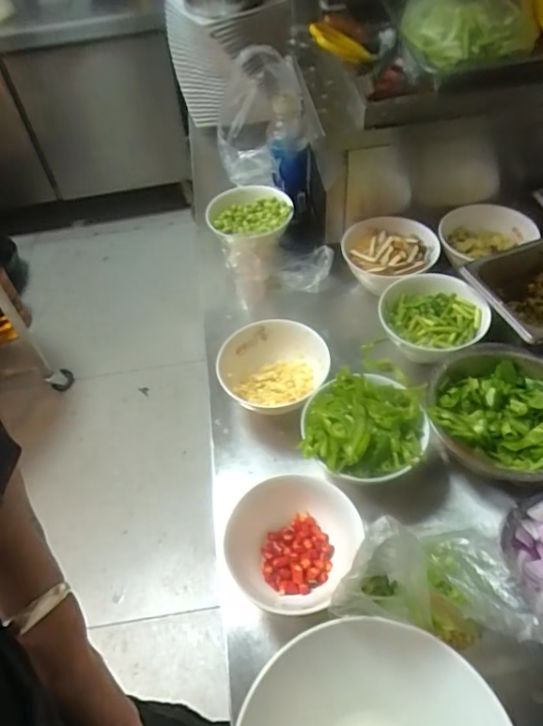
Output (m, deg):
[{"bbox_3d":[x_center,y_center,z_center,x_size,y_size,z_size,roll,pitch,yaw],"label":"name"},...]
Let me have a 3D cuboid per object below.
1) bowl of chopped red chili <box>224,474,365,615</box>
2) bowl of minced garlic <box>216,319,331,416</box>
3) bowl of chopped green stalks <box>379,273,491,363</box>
[{"bbox_3d":[0.019,0.192,0.580,0.129,0.057,0.137,-2,53,3],"label":"bowl of chopped red chili"},{"bbox_3d":[0.005,0.018,0.727,0.146,0.077,0.137,-2,53,3],"label":"bowl of minced garlic"},{"bbox_3d":[0.220,-0.058,0.754,0.126,0.065,0.136,-2,53,3],"label":"bowl of chopped green stalks"}]

